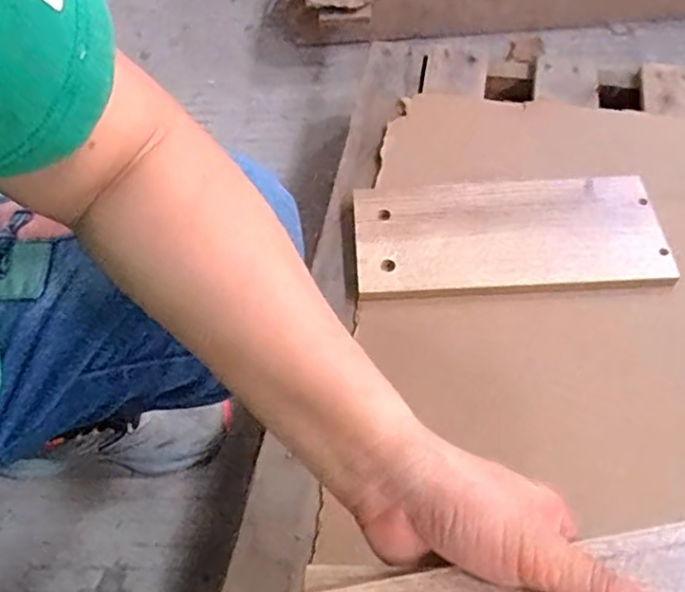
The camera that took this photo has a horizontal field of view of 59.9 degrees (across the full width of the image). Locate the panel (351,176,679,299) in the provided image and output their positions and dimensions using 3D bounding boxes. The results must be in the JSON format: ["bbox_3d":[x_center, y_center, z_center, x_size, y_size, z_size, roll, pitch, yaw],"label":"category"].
[{"bbox_3d":[0.162,-0.057,0.598,0.294,0.029,0.129,-2,58,3],"label":"panel"}]

